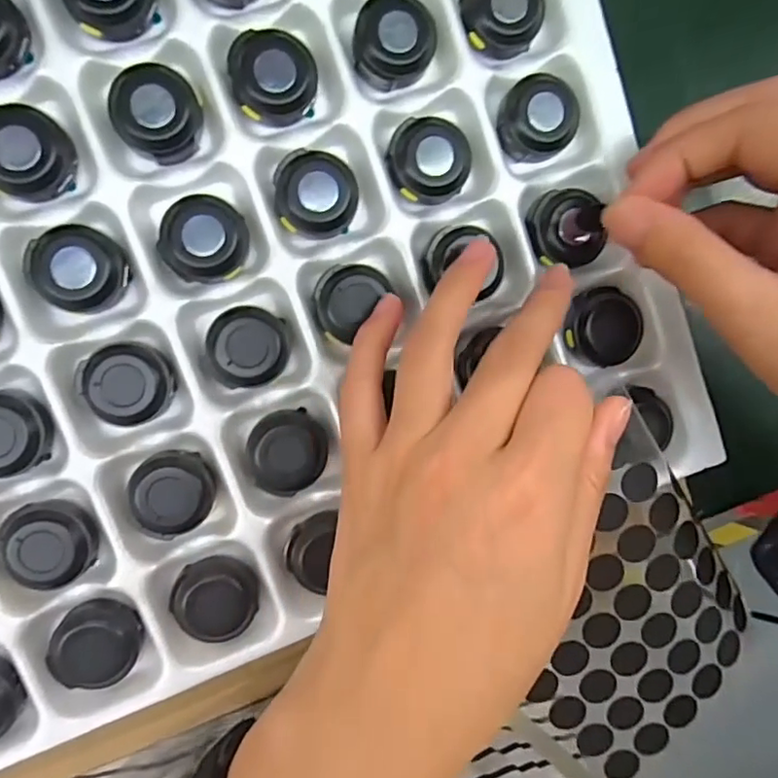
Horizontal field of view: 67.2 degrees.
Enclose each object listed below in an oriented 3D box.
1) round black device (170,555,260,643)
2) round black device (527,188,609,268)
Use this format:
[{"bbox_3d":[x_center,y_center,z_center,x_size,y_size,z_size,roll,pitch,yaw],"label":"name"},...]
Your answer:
[{"bbox_3d":[-0.064,0.078,0.219,0.030,0.008,0.029,-1,95,-8],"label":"round black device"},{"bbox_3d":[0.069,-0.063,0.232,0.029,0.014,0.029,-1,95,-8],"label":"round black device"}]

